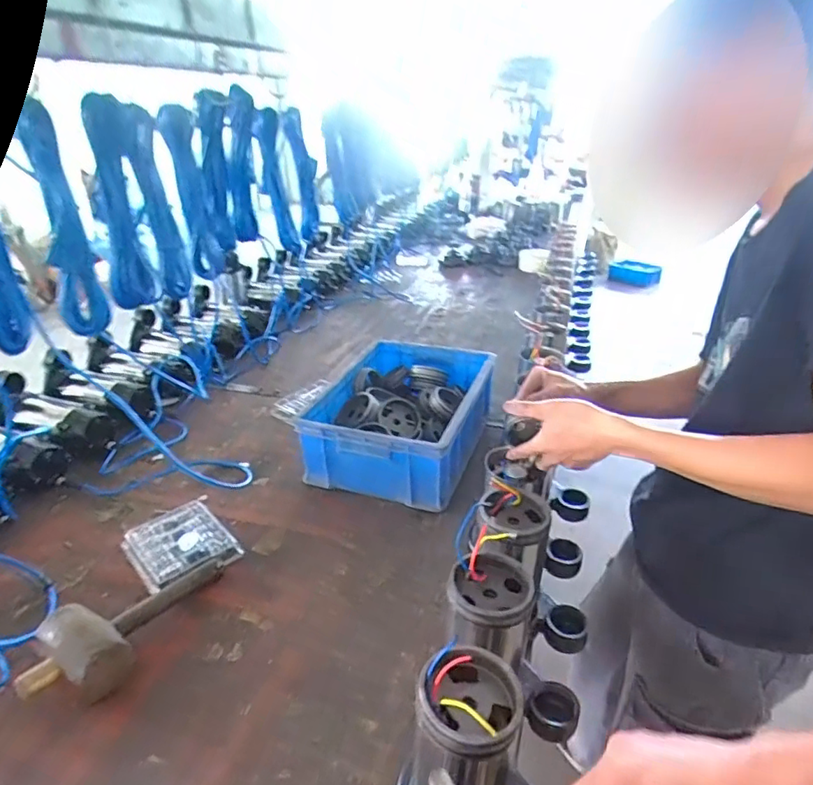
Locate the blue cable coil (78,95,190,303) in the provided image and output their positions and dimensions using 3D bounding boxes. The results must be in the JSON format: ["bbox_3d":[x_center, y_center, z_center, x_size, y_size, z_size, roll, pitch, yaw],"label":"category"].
[{"bbox_3d":[-0.481,-0.336,1.010,0.053,0.327,0.154,8,29,17],"label":"blue cable coil"}]

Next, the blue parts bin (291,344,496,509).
[{"bbox_3d":[-0.008,0.049,1.142,0.299,0.151,0.391,8,29,17],"label":"blue parts bin"}]

